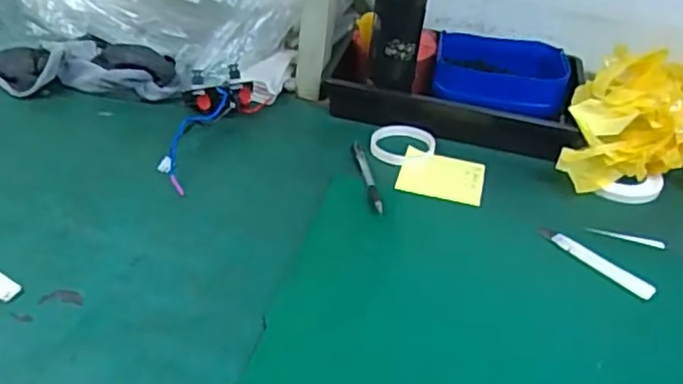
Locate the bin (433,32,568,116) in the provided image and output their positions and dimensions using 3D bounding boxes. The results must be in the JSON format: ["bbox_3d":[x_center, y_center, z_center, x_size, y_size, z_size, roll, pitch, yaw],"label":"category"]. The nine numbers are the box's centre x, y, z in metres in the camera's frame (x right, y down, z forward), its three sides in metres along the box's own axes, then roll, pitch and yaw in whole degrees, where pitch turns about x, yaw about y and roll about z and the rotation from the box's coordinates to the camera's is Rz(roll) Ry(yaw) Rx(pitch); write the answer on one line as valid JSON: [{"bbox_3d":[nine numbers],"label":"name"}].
[{"bbox_3d":[0.237,-0.174,0.969,0.188,0.073,0.120,9,37,4],"label":"bin"}]

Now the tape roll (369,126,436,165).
[{"bbox_3d":[0.084,-0.066,0.879,0.092,0.011,0.092,4,37,-3],"label":"tape roll"}]

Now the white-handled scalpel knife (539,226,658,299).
[{"bbox_3d":[0.283,0.077,0.720,0.022,0.006,0.137,-27,48,-36],"label":"white-handled scalpel knife"}]

